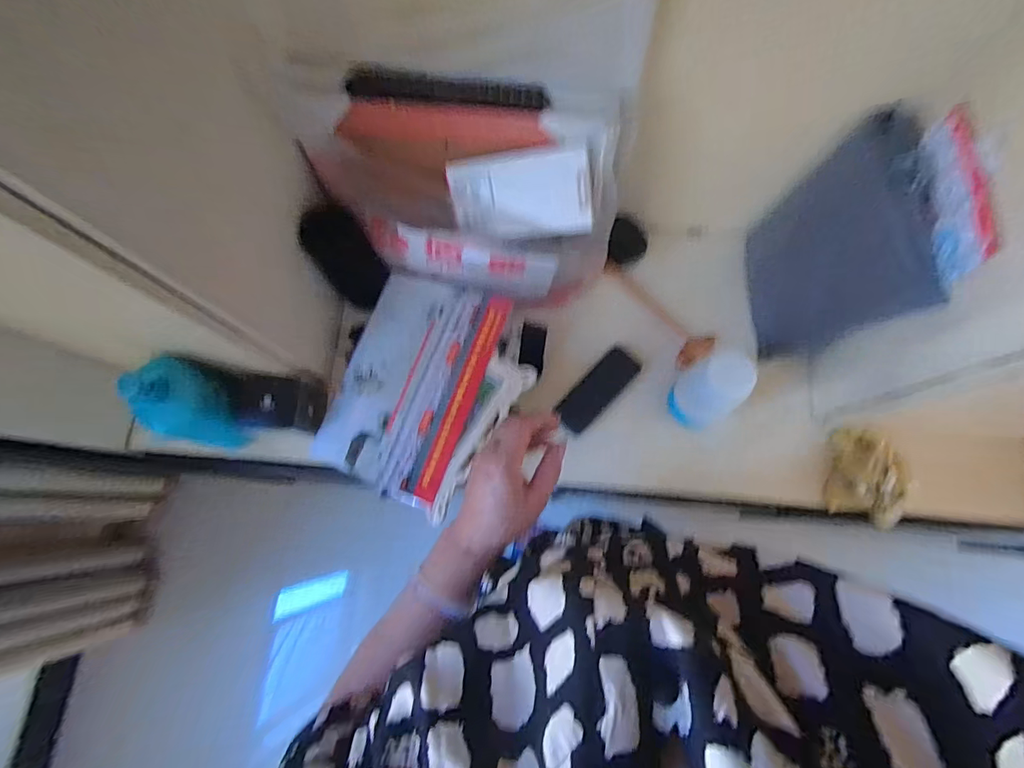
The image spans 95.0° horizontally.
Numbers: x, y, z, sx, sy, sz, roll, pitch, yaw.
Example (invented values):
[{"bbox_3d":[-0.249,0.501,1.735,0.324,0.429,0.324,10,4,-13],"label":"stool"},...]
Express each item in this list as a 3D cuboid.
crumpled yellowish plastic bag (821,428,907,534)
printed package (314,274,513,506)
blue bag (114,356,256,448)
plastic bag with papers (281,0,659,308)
[{"bbox_3d":[0.496,0.132,0.662,0.089,0.046,0.124,12,76,4],"label":"crumpled yellowish plastic bag"},{"bbox_3d":[-0.147,-0.006,0.667,0.211,0.016,0.302,18,80,19],"label":"printed package"},{"bbox_3d":[-0.442,0.032,0.647,0.083,0.186,0.064,-23,55,-5],"label":"blue bag"},{"bbox_3d":[-0.043,-0.245,0.590,0.410,0.329,0.073,-2,31,14],"label":"plastic bag with papers"}]

